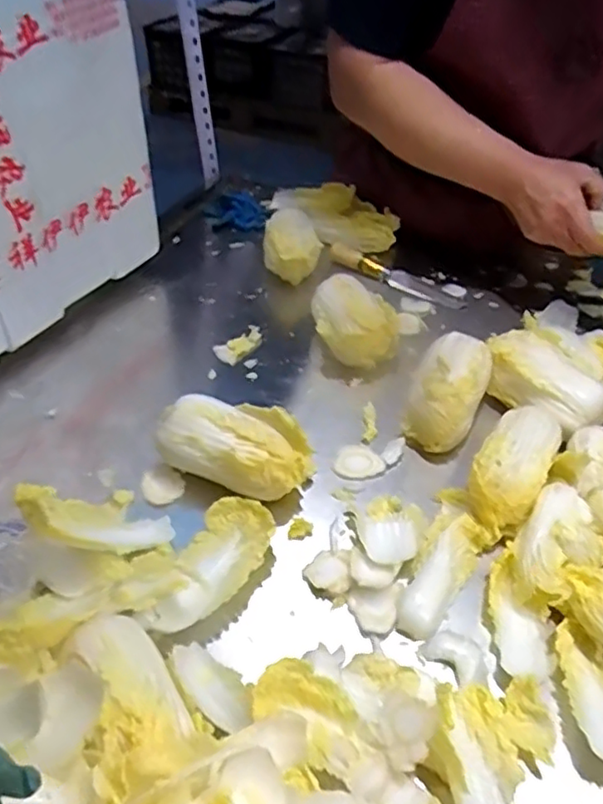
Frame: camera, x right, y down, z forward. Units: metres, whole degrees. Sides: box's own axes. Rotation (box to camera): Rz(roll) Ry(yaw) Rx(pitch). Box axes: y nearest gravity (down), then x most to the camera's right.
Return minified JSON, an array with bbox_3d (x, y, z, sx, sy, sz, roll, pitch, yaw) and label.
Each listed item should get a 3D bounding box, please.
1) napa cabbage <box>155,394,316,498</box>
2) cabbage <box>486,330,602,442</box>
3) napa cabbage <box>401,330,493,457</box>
[{"bbox_3d":[-0.064,0.041,0.617,0.142,0.069,0.092,16,45,16],"label":"napa cabbage"},{"bbox_3d":[0.251,-0.015,0.688,0.075,0.064,0.145,-18,46,-19],"label":"cabbage"},{"bbox_3d":[0.152,-0.012,0.683,0.074,0.081,0.129,20,46,19],"label":"napa cabbage"}]

